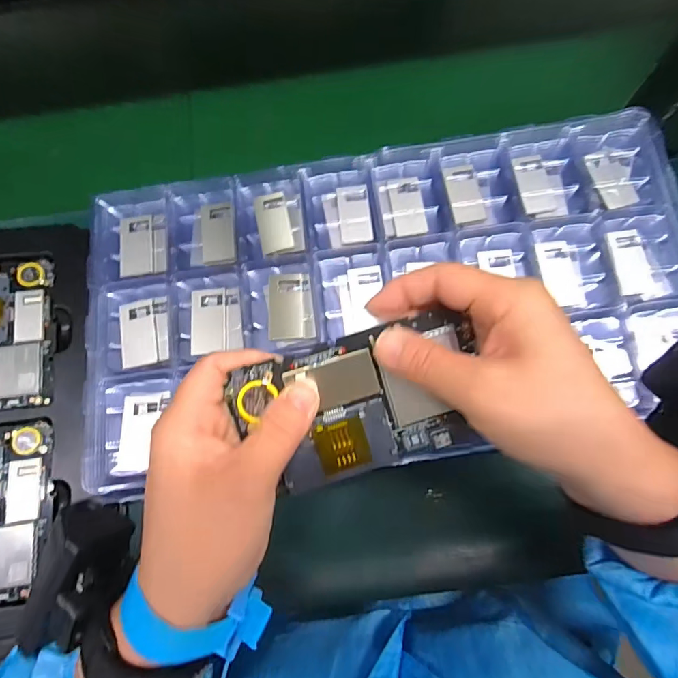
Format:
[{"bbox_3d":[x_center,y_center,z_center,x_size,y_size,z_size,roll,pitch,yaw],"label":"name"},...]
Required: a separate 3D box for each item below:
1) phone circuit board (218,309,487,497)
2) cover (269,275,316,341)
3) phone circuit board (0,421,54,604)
[{"bbox_3d":[0.013,0.032,0.218,0.120,0.005,0.068,-18,93,-5],"label":"phone circuit board"},{"bbox_3d":[-0.031,-0.022,0.287,0.029,0.006,0.044,-4,74,1],"label":"cover"},{"bbox_3d":[-0.253,0.128,0.330,0.066,0.009,0.128,-6,74,0],"label":"phone circuit board"}]

